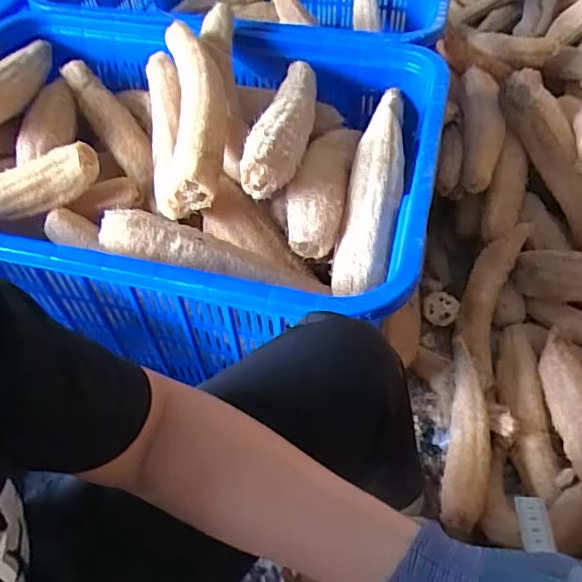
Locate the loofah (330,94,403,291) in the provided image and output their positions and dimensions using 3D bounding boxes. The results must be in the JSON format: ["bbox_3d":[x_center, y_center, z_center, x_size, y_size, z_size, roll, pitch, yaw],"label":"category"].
[{"bbox_3d":[0.117,-0.150,0.769,0.070,0.076,0.350,9,51,10],"label":"loofah"}]

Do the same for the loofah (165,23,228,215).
[{"bbox_3d":[-0.131,-0.261,0.802,0.075,0.083,0.338,-7,50,-3],"label":"loofah"}]

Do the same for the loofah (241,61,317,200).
[{"bbox_3d":[-0.001,-0.247,0.801,0.072,0.063,0.341,7,50,8],"label":"loofah"}]

